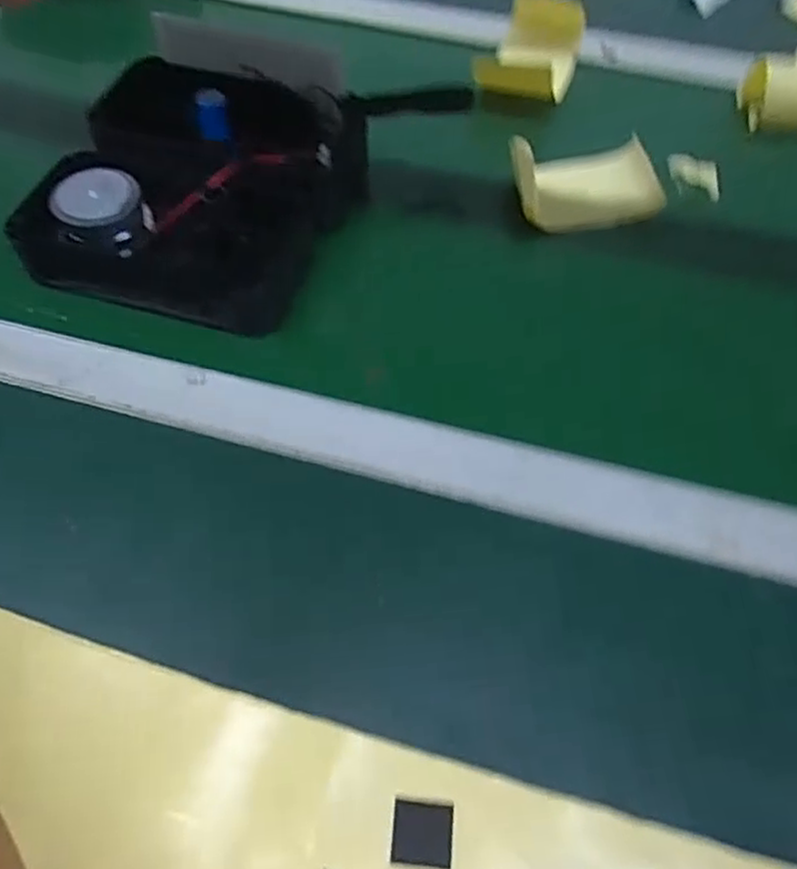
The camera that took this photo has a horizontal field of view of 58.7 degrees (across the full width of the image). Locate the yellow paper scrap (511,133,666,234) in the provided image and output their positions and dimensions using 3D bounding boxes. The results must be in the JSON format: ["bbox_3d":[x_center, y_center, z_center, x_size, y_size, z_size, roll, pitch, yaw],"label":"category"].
[{"bbox_3d":[0.136,-0.182,0.507,0.107,0.030,0.073,-12,58,-10],"label":"yellow paper scrap"}]

